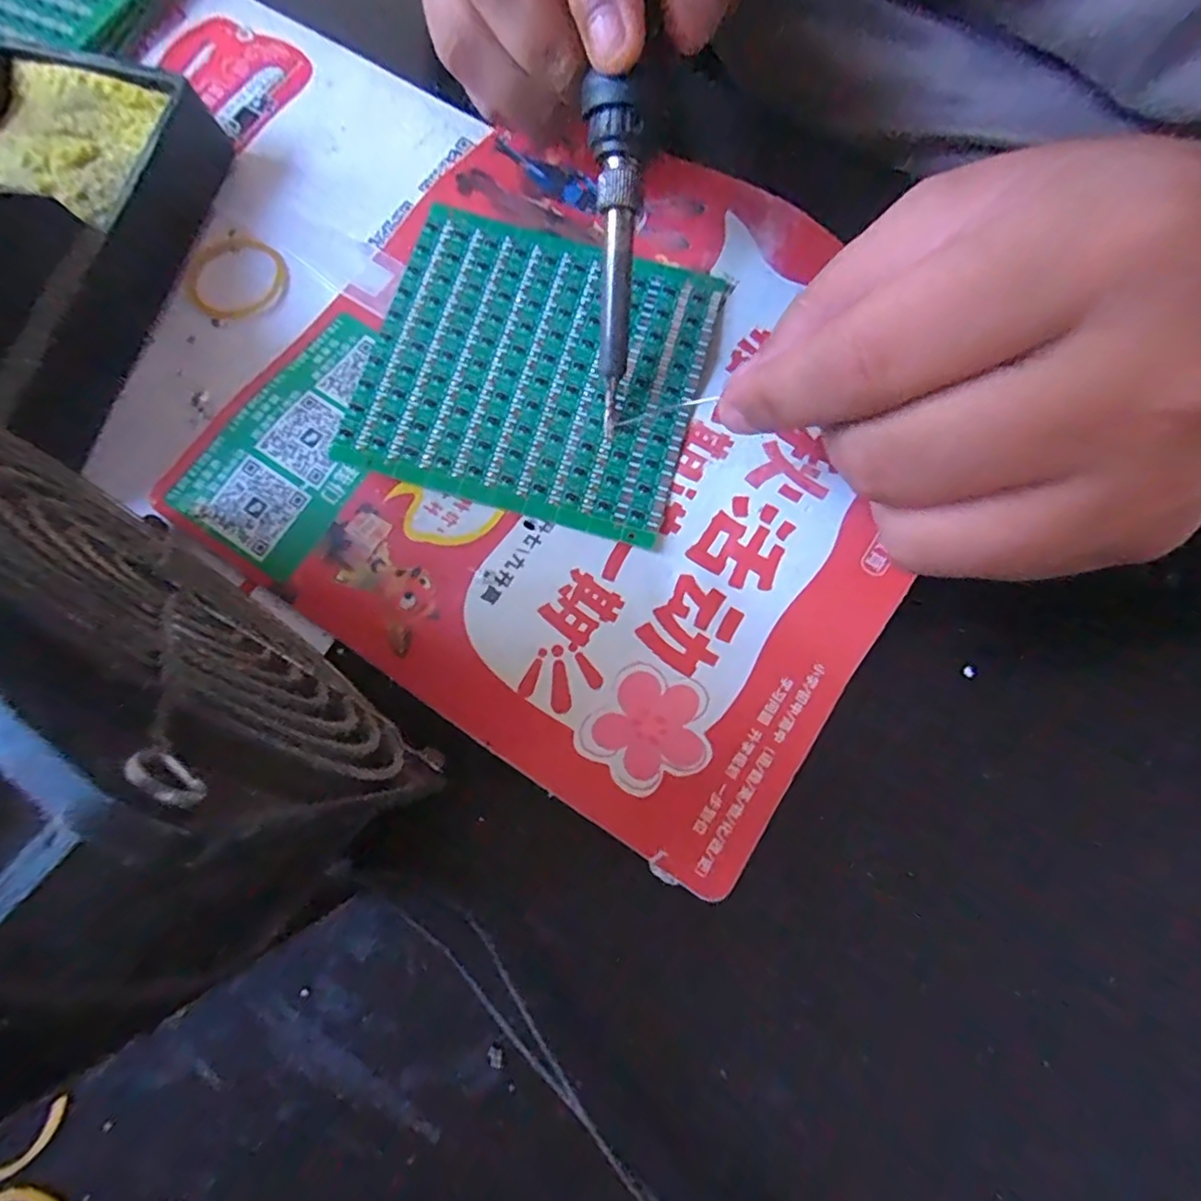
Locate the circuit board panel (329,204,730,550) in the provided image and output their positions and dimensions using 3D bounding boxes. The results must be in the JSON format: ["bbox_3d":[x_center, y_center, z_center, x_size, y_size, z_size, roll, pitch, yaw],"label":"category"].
[{"bbox_3d":[-0.020,-0.072,0.191,0.099,0.004,0.092,16,78,2],"label":"circuit board panel"}]

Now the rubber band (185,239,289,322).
[{"bbox_3d":[-0.121,-0.107,0.203,0.032,0.004,0.031,0,74,-1],"label":"rubber band"}]

